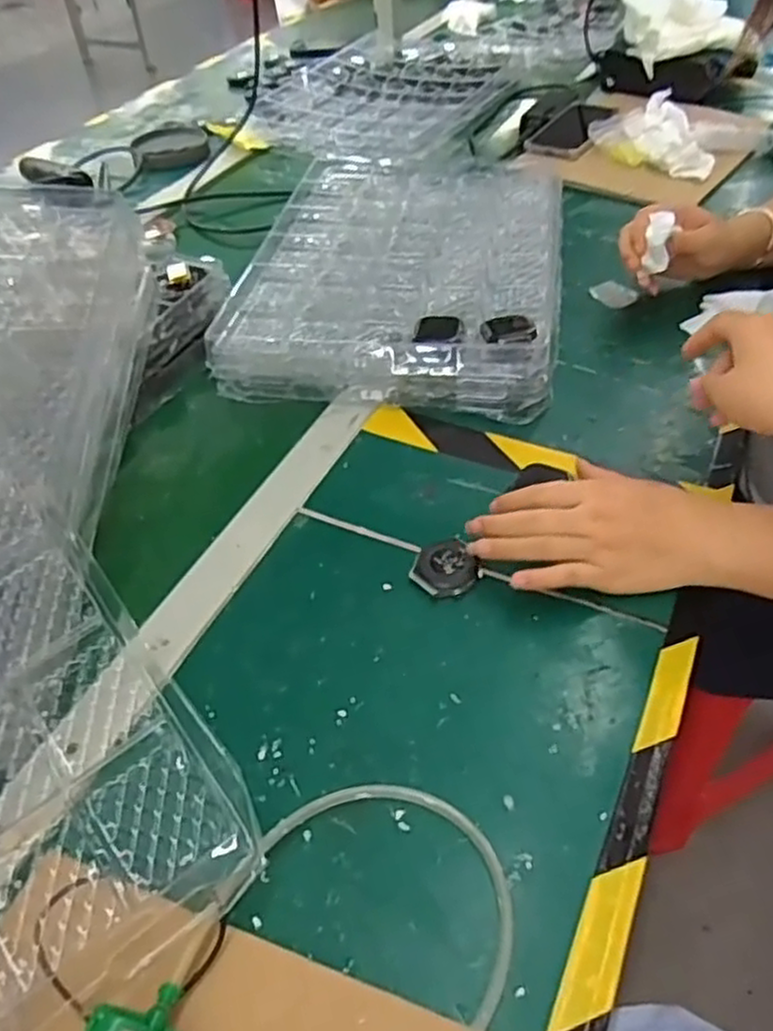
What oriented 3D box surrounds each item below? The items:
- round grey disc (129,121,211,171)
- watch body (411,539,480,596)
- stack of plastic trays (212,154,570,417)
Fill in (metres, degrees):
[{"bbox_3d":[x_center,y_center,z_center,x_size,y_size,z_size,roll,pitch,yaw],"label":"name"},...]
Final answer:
[{"bbox_3d":[-0.323,-0.555,1.113,0.107,0.025,0.119,-16,48,-11],"label":"round grey disc"},{"bbox_3d":[0.043,0.037,0.525,0.044,0.010,0.049,14,49,16],"label":"watch body"},{"bbox_3d":[0.030,-0.290,0.807,0.315,0.054,0.490,5,47,9],"label":"stack of plastic trays"}]

